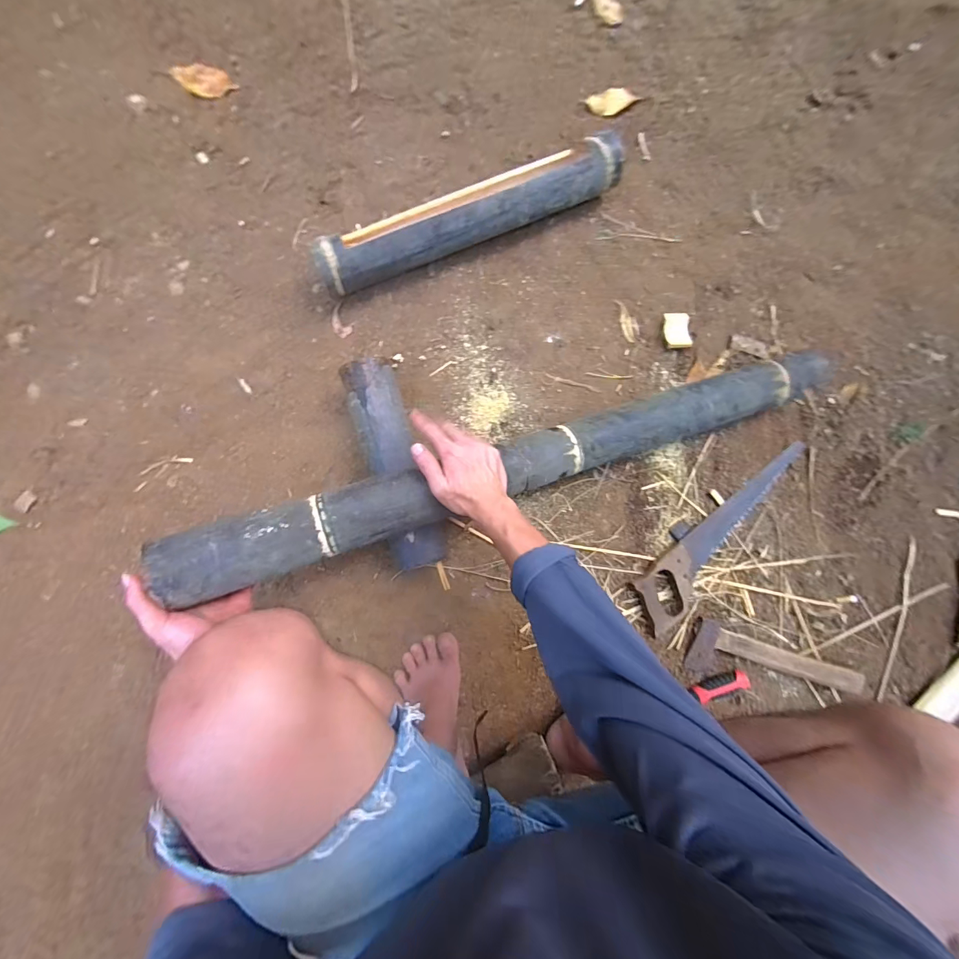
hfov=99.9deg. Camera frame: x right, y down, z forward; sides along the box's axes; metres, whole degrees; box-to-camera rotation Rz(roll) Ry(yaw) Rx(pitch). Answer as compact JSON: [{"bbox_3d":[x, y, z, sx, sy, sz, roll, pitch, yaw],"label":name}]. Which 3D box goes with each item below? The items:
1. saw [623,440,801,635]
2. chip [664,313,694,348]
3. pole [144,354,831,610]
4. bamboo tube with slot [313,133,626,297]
[{"bbox_3d":[0.429,0.095,0.691,0.406,0.027,0.103,-40,93,-5],"label":"saw"},{"bbox_3d":[0.342,-0.257,0.696,0.046,0.010,0.061,-2,85,3],"label":"chip"},{"bbox_3d":[0.102,-0.032,0.569,0.961,0.061,0.079,-17,91,-15],"label":"pole"},{"bbox_3d":[-0.016,-0.415,0.635,0.486,0.087,0.083,-24,92,-6],"label":"bamboo tube with slot"}]

